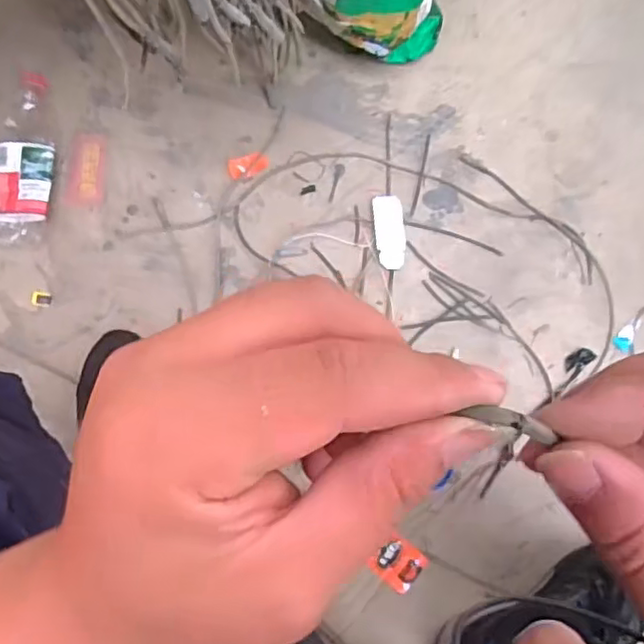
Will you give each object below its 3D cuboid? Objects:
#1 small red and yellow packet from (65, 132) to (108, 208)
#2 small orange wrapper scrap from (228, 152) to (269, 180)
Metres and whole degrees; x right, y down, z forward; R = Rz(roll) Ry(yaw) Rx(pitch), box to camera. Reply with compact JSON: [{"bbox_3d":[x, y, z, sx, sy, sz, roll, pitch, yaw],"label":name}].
[{"bbox_3d":[-0.291,-0.189,0.780,0.043,0.010,0.096,3,82,-2],"label":"small red and yellow packet"},{"bbox_3d":[-0.091,-0.193,0.780,0.049,0.004,0.025,-17,100,1],"label":"small orange wrapper scrap"}]

